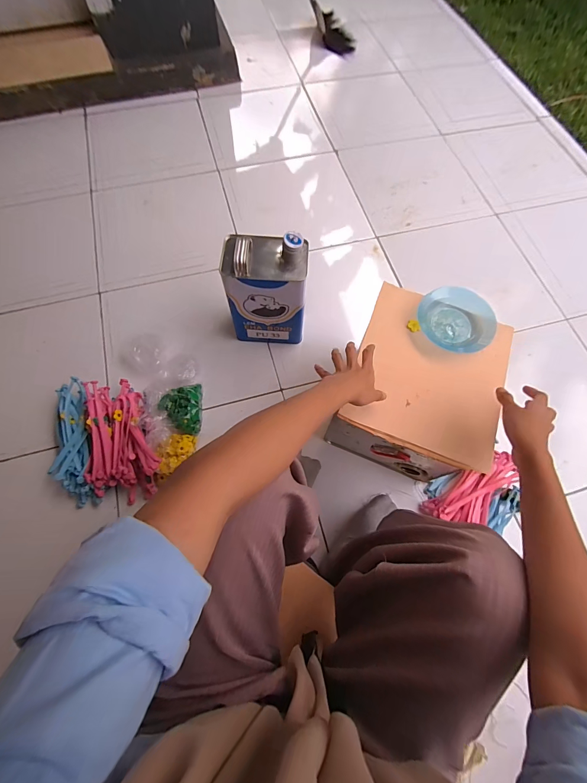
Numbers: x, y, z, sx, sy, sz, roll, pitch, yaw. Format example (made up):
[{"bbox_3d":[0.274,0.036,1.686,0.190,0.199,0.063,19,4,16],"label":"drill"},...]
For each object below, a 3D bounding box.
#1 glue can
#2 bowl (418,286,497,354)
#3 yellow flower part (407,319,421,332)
[{"bbox_3d":[-0.056,-0.220,0.731,0.162,0.244,0.112,9,70,2],"label":"glue can"},{"bbox_3d":[0.278,-0.120,0.567,0.128,0.034,0.115,22,70,6],"label":"bowl"},{"bbox_3d":[0.213,-0.116,0.582,0.024,0.010,0.017,38,73,12],"label":"yellow flower part"}]

